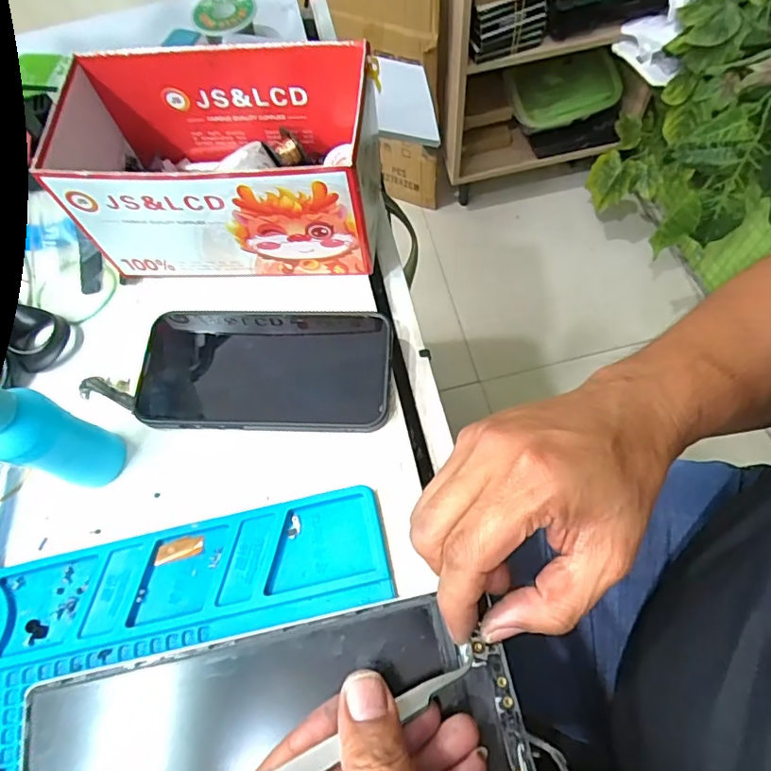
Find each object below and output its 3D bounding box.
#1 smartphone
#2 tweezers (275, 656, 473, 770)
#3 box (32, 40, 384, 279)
[{"bbox_3d":[-0.071,-0.012,0.318,0.145,0.014,0.075,0,66,5],"label":"smartphone"},{"bbox_3d":[-0.009,0.140,0.218,0.107,0.005,0.009,-20,66,-21],"label":"tweezers"},{"bbox_3d":[-0.098,-0.133,0.334,0.181,0.088,0.105,-2,64,6],"label":"box"}]

